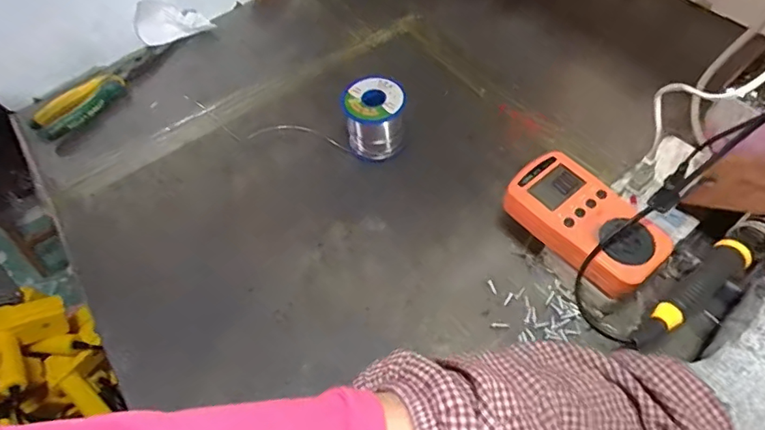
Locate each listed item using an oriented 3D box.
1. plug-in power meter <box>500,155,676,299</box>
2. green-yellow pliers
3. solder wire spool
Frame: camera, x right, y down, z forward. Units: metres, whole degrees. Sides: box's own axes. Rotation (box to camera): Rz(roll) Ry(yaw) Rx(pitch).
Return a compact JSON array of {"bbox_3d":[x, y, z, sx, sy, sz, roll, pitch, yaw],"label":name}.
[{"bbox_3d":[0.168,0.007,0.419,0.072,0.033,0.127,-38,61,-18],"label":"plug-in power meter"},{"bbox_3d":[-0.351,-0.154,0.621,0.061,0.023,0.163,33,63,22],"label":"green-yellow pliers"},{"bbox_3d":[-0.008,-0.102,0.532,0.062,0.070,0.058,-3,57,4],"label":"solder wire spool"}]

